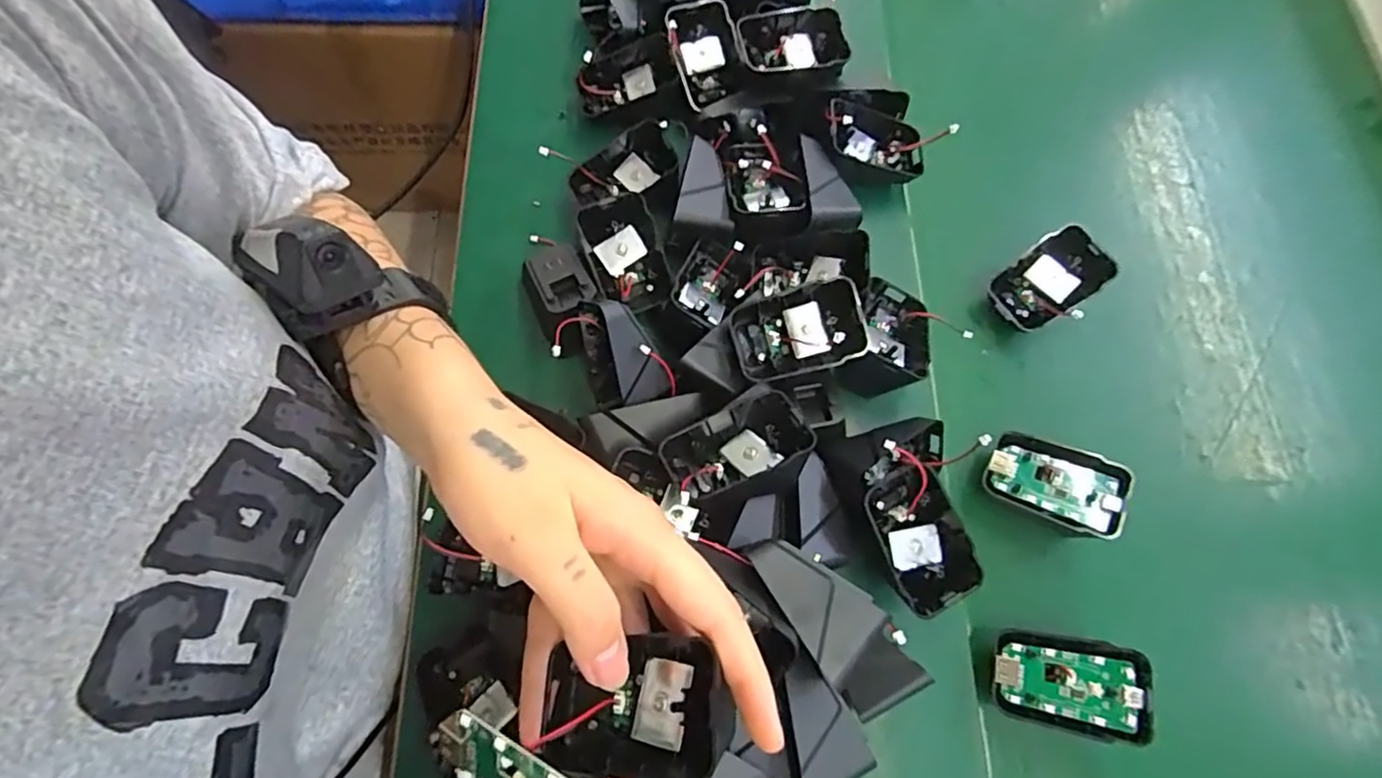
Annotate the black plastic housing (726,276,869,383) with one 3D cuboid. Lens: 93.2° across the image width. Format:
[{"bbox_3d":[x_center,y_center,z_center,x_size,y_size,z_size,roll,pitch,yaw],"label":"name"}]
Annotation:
[{"bbox_3d":[0.058,-0.032,0.354,0.069,0.021,0.045,-15,92,13],"label":"black plastic housing"}]

